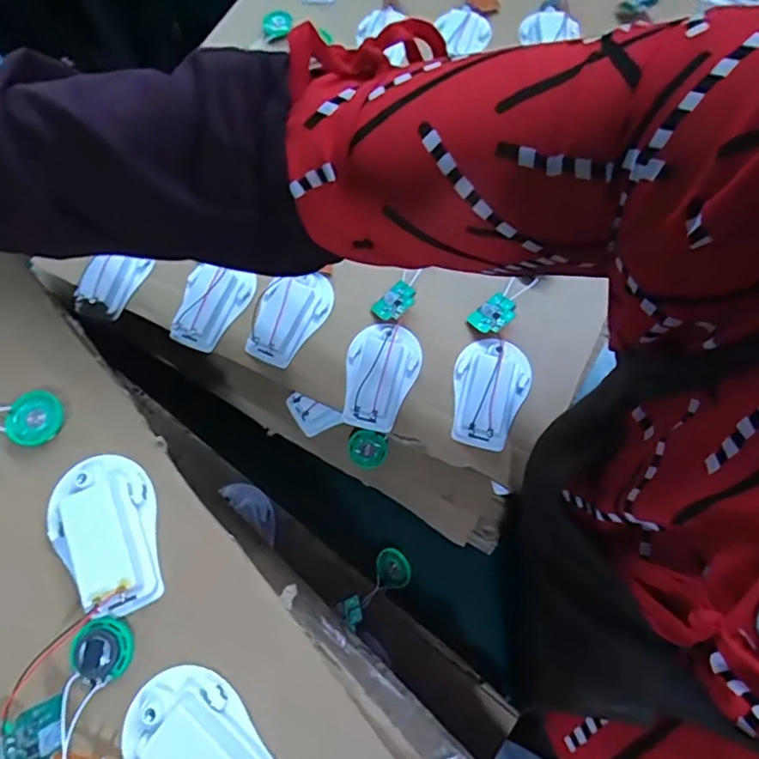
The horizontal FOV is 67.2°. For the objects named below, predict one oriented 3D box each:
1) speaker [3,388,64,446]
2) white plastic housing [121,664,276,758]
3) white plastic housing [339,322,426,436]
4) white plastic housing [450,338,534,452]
[{"bbox_3d":[-0.184,0.020,0.304,0.027,0.009,0.029,-1,68,2],"label":"speaker"},{"bbox_3d":[-0.077,0.164,0.249,0.080,0.017,0.047,36,74,16],"label":"white plastic housing"},{"bbox_3d":[0.002,-0.004,0.411,0.053,0.016,0.077,7,68,6],"label":"white plastic housing"},{"bbox_3d":[0.076,0.008,0.402,0.052,0.020,0.077,19,70,10],"label":"white plastic housing"}]

